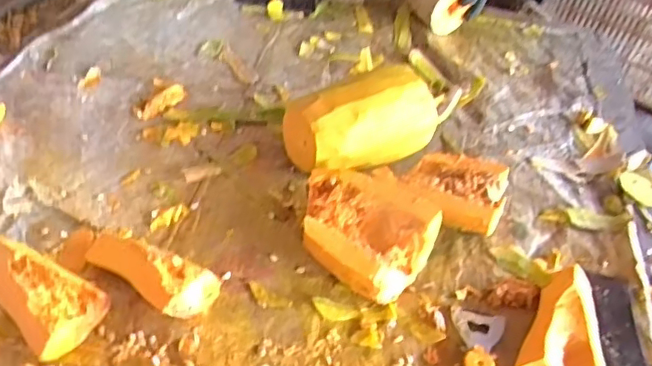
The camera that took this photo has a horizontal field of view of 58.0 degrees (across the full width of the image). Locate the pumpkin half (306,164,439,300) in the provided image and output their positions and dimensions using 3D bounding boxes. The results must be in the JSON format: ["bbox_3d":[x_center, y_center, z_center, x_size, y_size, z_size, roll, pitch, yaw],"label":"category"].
[{"bbox_3d":[0.036,0.053,0.682,0.136,0.069,0.164,-31,55,-34],"label":"pumpkin half"}]

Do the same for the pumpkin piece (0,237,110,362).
[{"bbox_3d":[-0.289,0.107,0.600,0.149,0.040,0.082,36,50,27],"label":"pumpkin piece"}]

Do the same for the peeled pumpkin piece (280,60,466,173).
[{"bbox_3d":[0.049,-0.076,0.781,0.192,0.119,0.094,-13,47,-21],"label":"peeled pumpkin piece"}]

